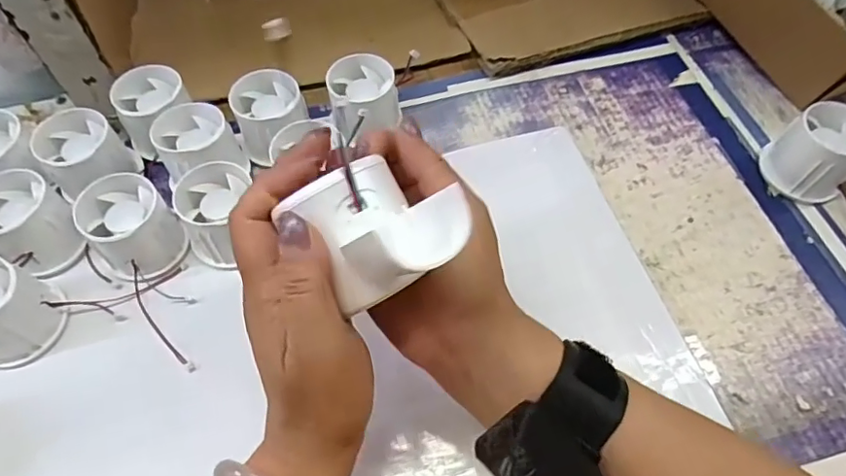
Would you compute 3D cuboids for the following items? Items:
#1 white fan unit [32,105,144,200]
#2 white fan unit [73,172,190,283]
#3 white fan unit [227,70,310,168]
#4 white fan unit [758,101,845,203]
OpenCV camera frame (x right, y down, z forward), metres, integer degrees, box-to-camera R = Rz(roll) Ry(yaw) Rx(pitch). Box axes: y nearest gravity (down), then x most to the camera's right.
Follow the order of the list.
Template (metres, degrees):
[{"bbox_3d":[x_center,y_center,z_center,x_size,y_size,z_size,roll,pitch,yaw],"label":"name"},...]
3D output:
[{"bbox_3d":[-0.241,-0.060,0.392,0.052,0.043,0.057,-37,65,-20],"label":"white fan unit"},{"bbox_3d":[-0.193,-0.006,0.360,0.053,0.048,0.056,0,59,0],"label":"white fan unit"},{"bbox_3d":[-0.117,-0.091,0.416,0.052,0.052,0.049,0,59,0],"label":"white fan unit"},{"bbox_3d":[0.282,-0.061,0.391,0.052,0.051,0.054,-36,65,-20],"label":"white fan unit"}]

